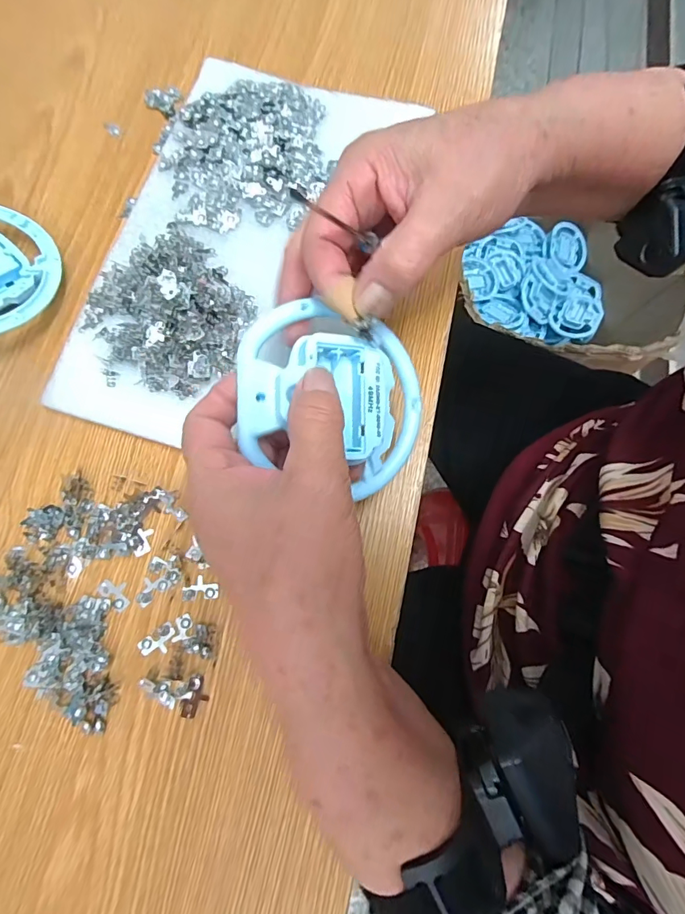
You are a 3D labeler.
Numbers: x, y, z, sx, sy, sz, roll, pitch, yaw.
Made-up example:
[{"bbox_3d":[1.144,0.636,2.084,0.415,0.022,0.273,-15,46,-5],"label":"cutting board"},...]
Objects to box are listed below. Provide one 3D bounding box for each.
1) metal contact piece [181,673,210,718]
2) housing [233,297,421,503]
[{"bbox_3d":[-0.079,0.129,0.239,0.013,0.009,0.019,20,76,4],"label":"metal contact piece"},{"bbox_3d":[-0.002,-0.031,0.223,0.097,0.031,0.085,24,79,-31],"label":"housing"}]

